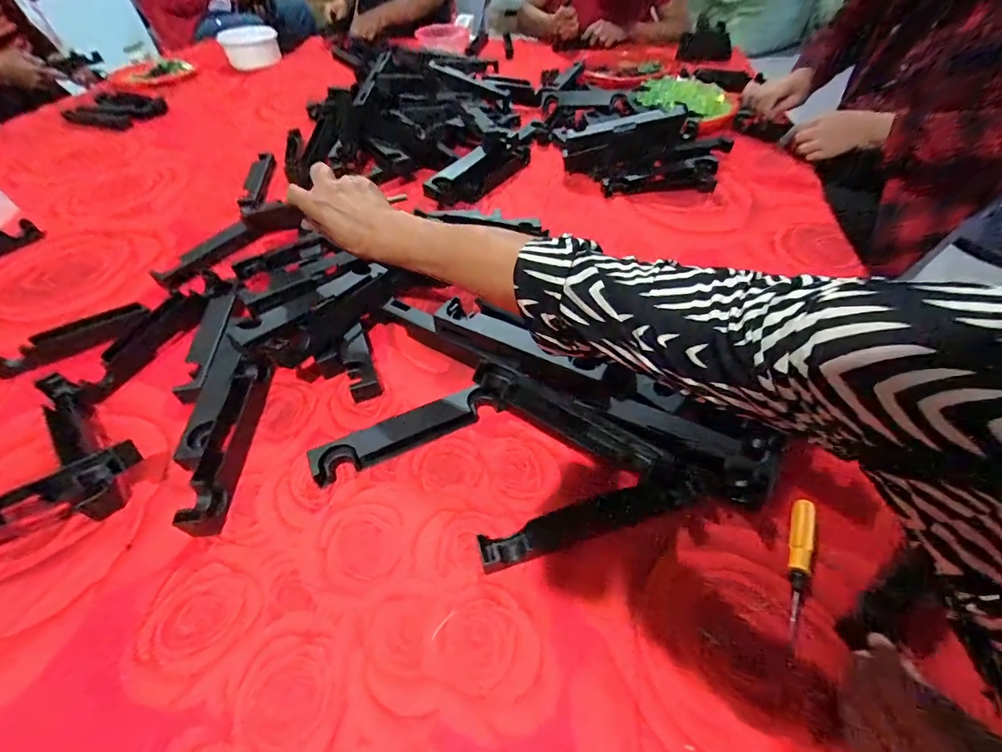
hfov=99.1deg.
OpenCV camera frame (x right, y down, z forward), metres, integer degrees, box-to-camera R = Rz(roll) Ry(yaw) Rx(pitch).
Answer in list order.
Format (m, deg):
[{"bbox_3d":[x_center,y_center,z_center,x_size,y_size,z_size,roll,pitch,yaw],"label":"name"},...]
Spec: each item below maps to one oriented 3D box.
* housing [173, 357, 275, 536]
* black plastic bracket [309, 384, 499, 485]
[{"bbox_3d":[-0.264,0.055,0.414,0.030,0.026,0.191,-6,49,-3],"label":"housing"},{"bbox_3d":[-0.088,0.052,0.418,0.184,0.023,0.031,-23,52,-17],"label":"black plastic bracket"}]

